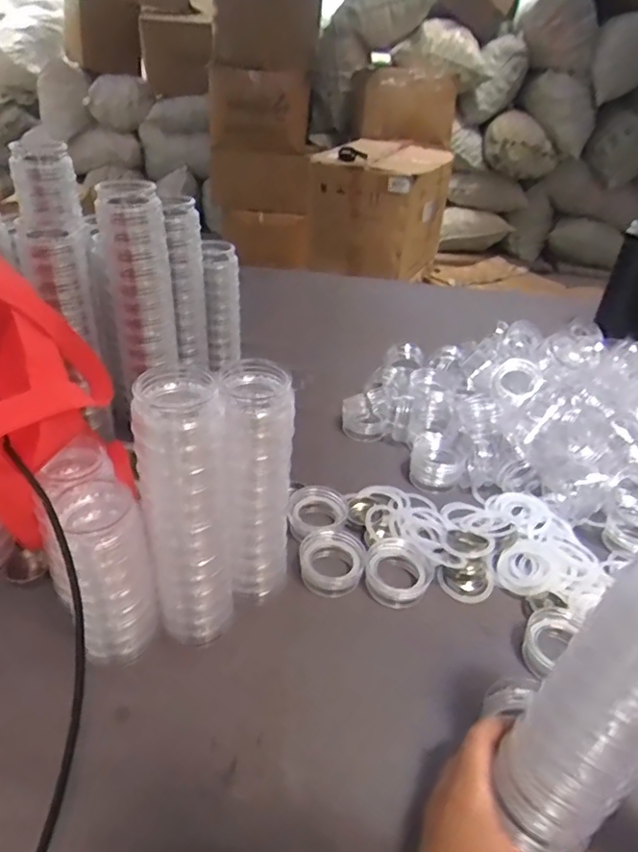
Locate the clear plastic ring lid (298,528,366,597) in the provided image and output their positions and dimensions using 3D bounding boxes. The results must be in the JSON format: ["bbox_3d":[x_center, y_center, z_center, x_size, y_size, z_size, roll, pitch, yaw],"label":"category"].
[{"bbox_3d":[0.014,0.142,0.603,0.070,0.040,0.072,4,33,-2],"label":"clear plastic ring lid"}]

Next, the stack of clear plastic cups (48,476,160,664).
[{"bbox_3d":[-0.181,0.129,0.492,0.073,0.164,0.062,-8,35,-20],"label":"stack of clear plastic cups"}]

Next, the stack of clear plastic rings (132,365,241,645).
[{"bbox_3d":[-0.108,0.083,0.478,0.054,0.267,0.065,14,34,14],"label":"stack of clear plastic rings"}]

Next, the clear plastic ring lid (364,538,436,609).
[{"bbox_3d":[0.083,0.153,0.595,0.070,0.033,0.066,4,33,-2],"label":"clear plastic ring lid"}]

